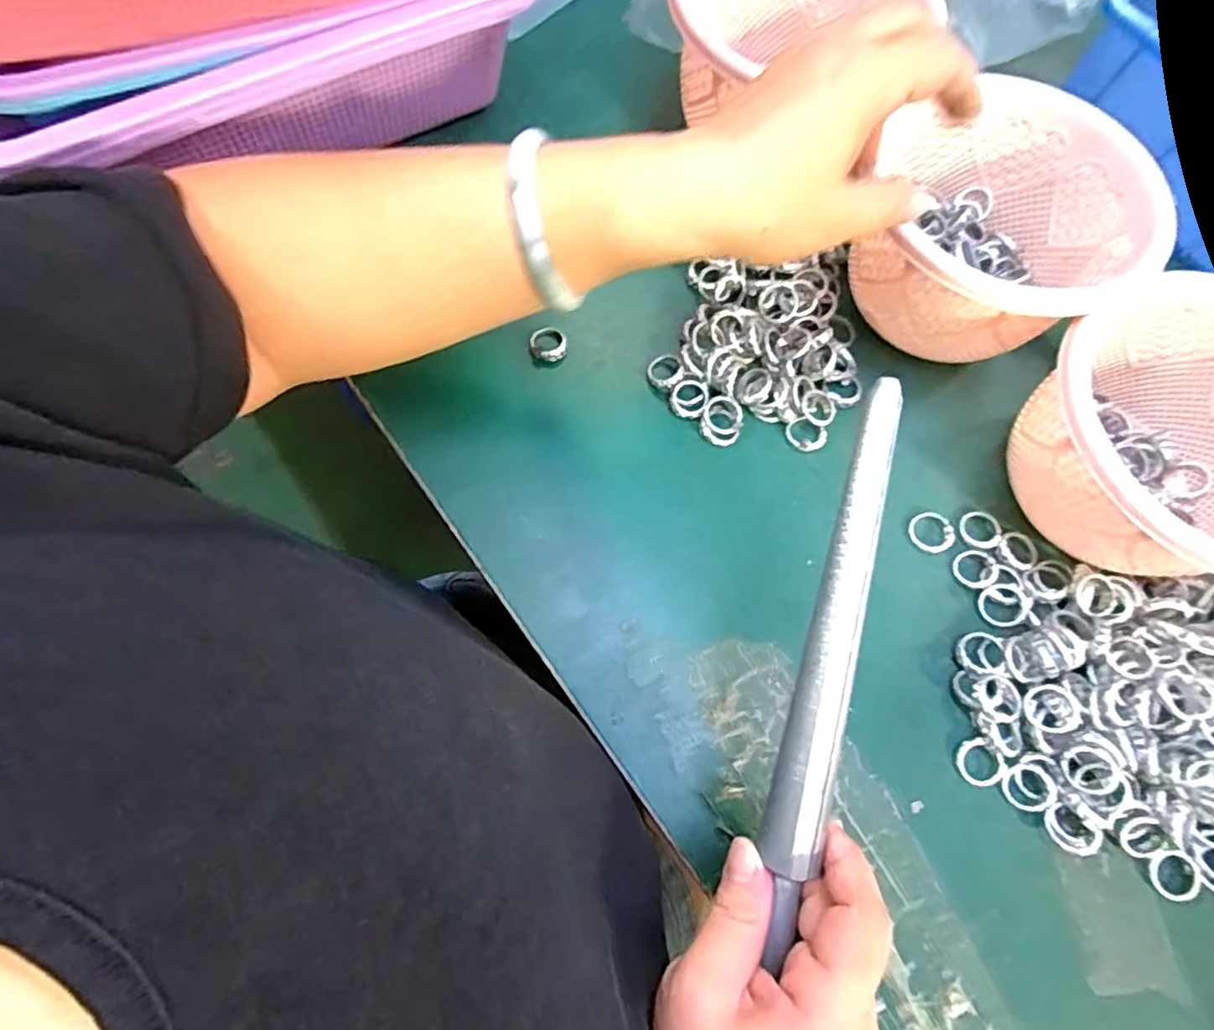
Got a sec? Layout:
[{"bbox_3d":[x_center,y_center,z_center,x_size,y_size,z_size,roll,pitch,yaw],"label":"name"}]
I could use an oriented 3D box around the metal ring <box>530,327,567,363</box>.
[{"bbox_3d":[-0.033,-0.096,0.359,0.020,0.004,0.020,2,72,-5],"label":"metal ring"}]

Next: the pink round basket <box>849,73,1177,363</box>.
[{"bbox_3d":[0.204,-0.152,0.346,0.150,0.071,0.140,-30,76,-14],"label":"pink round basket"}]

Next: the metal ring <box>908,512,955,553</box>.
[{"bbox_3d":[0.174,0.009,0.342,0.024,0.004,0.022,2,72,-5],"label":"metal ring"}]

